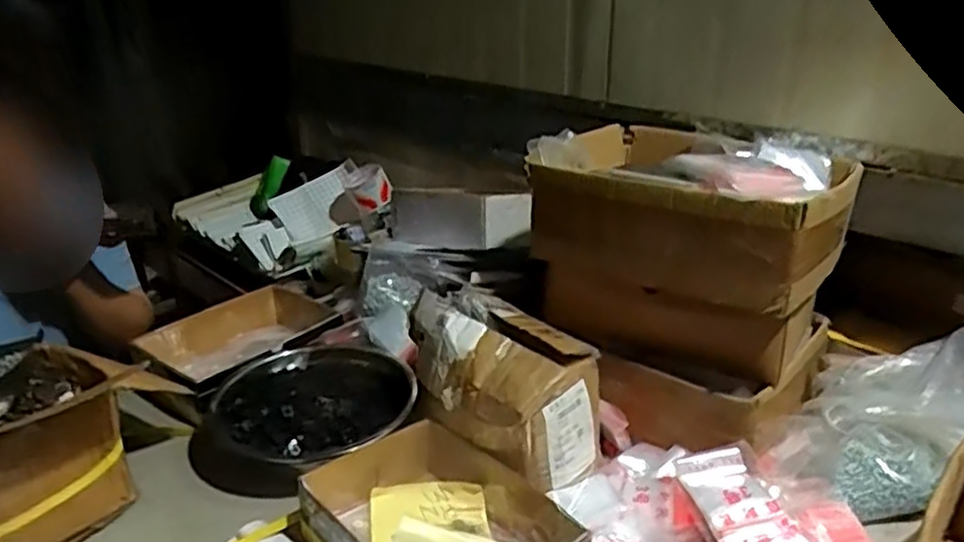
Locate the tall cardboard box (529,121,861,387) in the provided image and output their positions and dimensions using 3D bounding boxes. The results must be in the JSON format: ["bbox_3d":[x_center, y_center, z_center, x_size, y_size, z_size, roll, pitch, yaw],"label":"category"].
[{"bbox_3d":[0.254,-0.038,0.875,0.324,0.233,0.263,15,28,33],"label":"tall cardboard box"}]

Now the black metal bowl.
[{"bbox_3d":[-0.212,0.170,0.866,0.264,0.047,0.237,-22,31,-39],"label":"black metal bowl"}]

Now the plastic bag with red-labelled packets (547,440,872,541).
[{"bbox_3d":[0.234,0.251,0.747,0.293,0.066,0.227,-2,23,-2],"label":"plastic bag with red-labelled packets"}]

